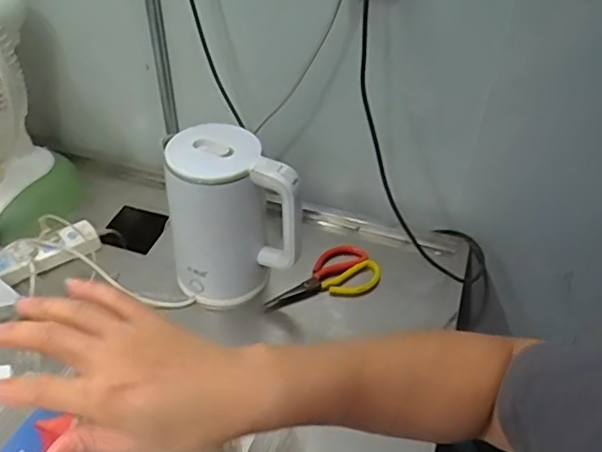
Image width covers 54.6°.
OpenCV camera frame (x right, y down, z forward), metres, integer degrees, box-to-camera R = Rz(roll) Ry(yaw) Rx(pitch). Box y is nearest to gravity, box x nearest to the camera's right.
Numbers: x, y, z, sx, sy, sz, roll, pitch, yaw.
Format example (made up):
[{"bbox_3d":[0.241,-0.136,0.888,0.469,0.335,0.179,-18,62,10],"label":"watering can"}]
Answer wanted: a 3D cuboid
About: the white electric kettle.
[{"bbox_3d":[-0.092,-0.014,0.811,0.165,0.232,0.104,1,42,-2],"label":"white electric kettle"}]

